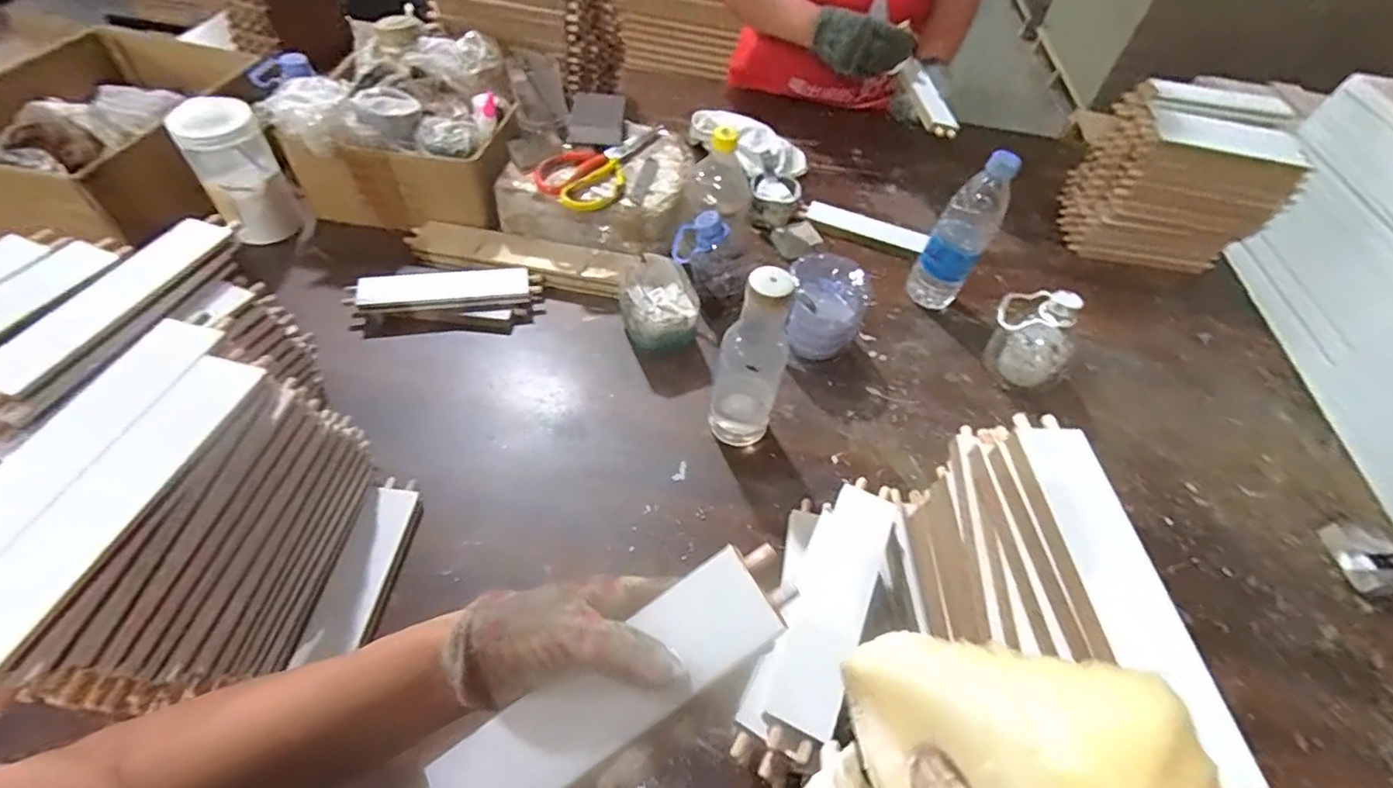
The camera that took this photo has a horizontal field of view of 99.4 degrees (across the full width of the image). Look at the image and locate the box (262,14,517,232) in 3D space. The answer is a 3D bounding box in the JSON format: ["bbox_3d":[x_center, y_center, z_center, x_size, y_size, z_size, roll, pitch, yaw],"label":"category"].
[{"bbox_3d":[-0.382,-0.382,0.824,0.294,0.149,0.319,-4,53,-9],"label":"box"}]

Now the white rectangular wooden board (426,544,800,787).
[{"bbox_3d":[-0.043,0.146,0.283,0.202,0.009,0.046,-37,61,2],"label":"white rectangular wooden board"}]

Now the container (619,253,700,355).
[{"bbox_3d":[-0.047,-0.103,0.714,0.083,0.065,0.109,-10,54,-13],"label":"container"}]

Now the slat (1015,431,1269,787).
[{"bbox_3d":[0.229,0.100,0.321,0.043,0.013,0.191,2,52,-4],"label":"slat"}]

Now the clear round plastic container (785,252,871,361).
[{"bbox_3d":[0.151,-0.100,0.709,0.087,0.108,0.087,3,52,-4],"label":"clear round plastic container"}]

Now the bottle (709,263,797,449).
[{"bbox_3d":[0.054,-0.030,0.580,0.065,0.209,0.059,11,52,3],"label":"bottle"}]

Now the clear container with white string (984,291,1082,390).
[{"bbox_3d":[0.395,-0.065,0.701,0.068,0.118,0.101,-36,64,-28],"label":"clear container with white string"}]

